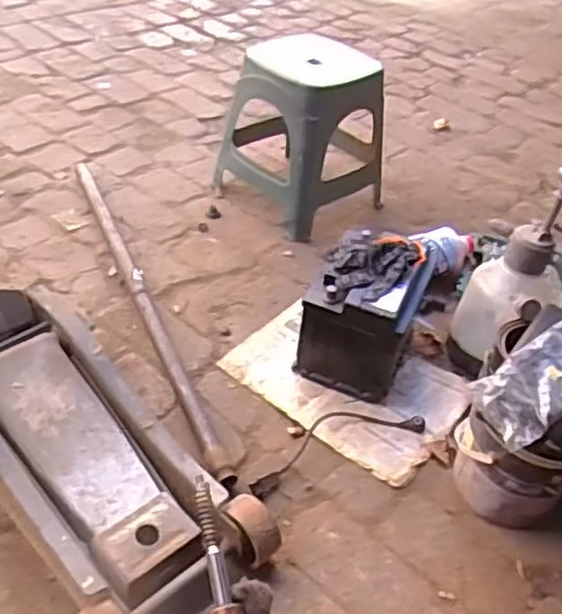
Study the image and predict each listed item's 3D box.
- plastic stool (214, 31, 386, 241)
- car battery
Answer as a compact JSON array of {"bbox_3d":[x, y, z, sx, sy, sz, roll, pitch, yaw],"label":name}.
[{"bbox_3d":[0.057,-0.362,1.466,0.280,0.307,0.255,-24,50,-33],"label":"plastic stool"},{"bbox_3d":[0.141,0.012,1.202,0.166,0.186,0.208,20,43,13],"label":"car battery"}]

